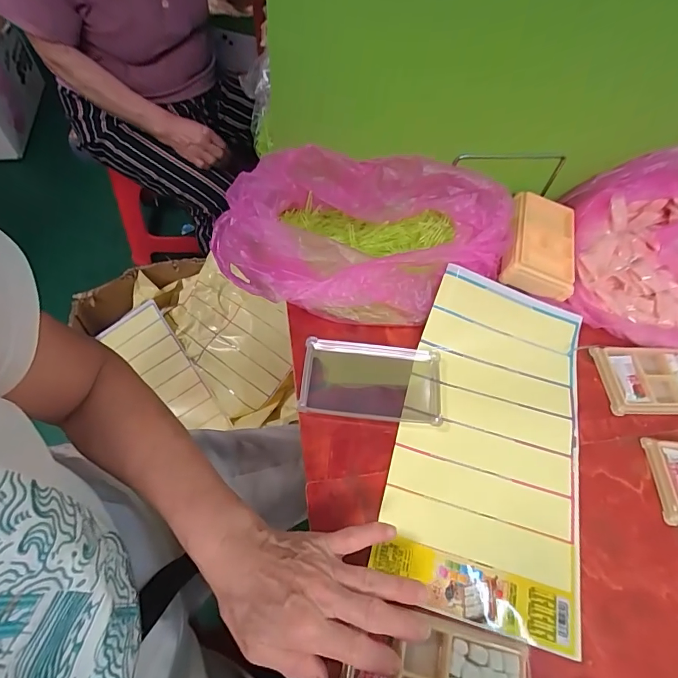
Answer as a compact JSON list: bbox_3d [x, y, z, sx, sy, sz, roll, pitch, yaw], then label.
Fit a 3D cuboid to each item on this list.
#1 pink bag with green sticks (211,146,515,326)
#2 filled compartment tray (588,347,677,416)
[{"bbox_3d":[0.028,-0.120,0.468,0.327,0.086,0.167,1,59,-4],"label":"pink bag with green sticks"},{"bbox_3d":[0.361,0.044,0.461,0.140,0.011,0.077,1,59,-4],"label":"filled compartment tray"}]

